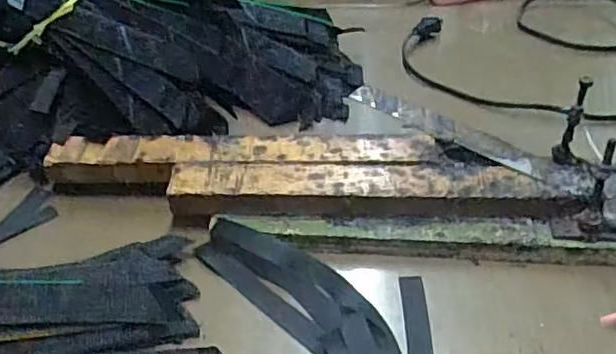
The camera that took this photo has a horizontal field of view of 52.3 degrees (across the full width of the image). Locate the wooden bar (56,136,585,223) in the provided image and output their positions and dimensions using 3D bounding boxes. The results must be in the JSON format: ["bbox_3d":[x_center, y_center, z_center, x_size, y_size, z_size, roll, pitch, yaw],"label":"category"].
[{"bbox_3d":[-0.006,0.007,0.512,0.435,0.045,0.085,1,39,7],"label":"wooden bar"}]

